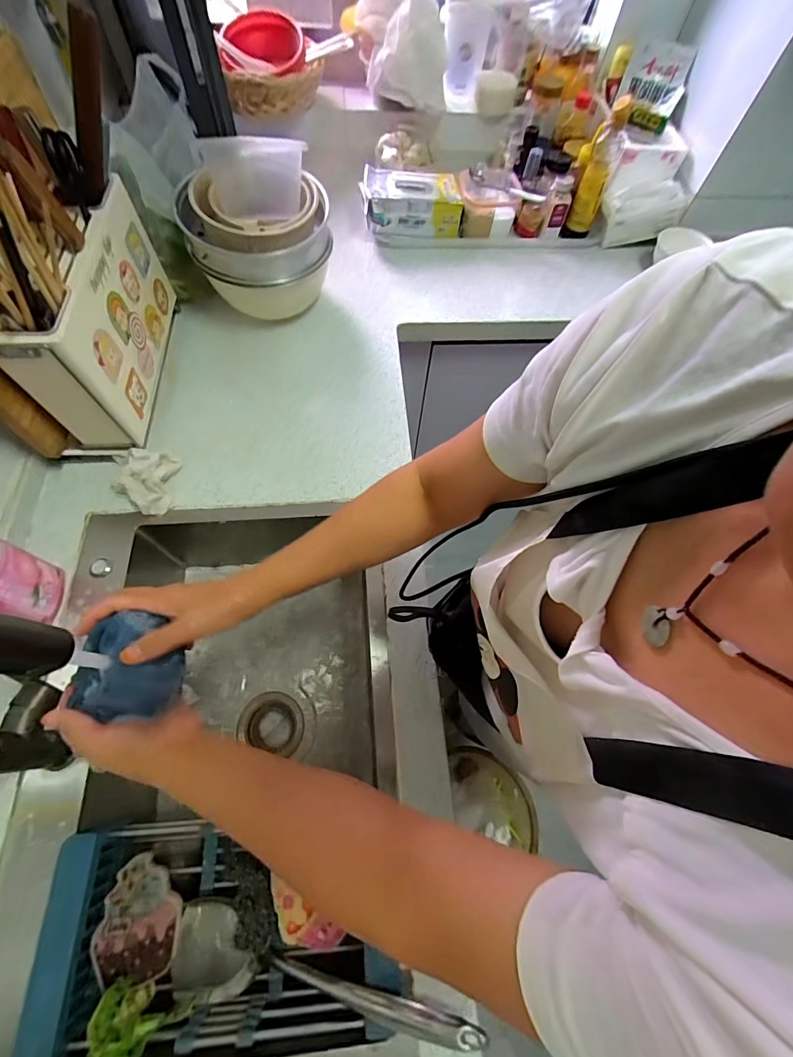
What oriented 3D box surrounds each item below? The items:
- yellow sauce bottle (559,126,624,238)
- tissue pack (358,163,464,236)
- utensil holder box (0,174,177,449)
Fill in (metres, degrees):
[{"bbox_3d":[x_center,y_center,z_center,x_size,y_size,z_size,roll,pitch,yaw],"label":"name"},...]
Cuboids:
[{"bbox_3d":[0.432,-0.747,0.922,0.060,0.192,0.065,25,66,8],"label":"yellow sauce bottle"},{"bbox_3d":[0.032,-0.737,0.956,0.220,0.107,0.109,-5,66,-6],"label":"tissue pack"},{"bbox_3d":[-0.451,-0.323,0.636,0.094,0.204,0.350,-3,66,-5],"label":"utensil holder box"}]

